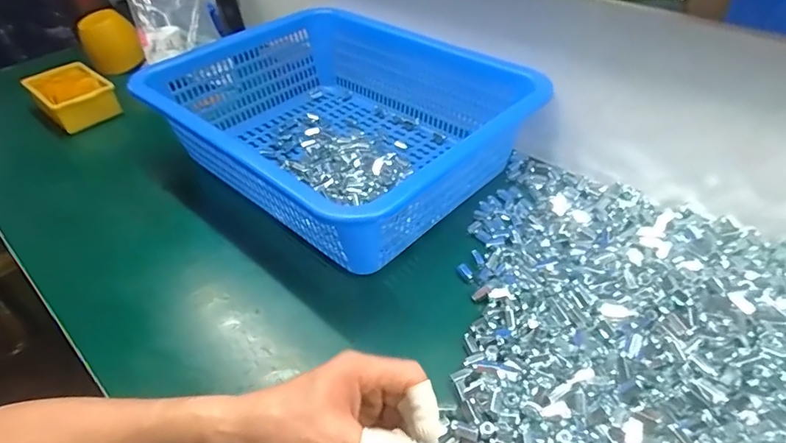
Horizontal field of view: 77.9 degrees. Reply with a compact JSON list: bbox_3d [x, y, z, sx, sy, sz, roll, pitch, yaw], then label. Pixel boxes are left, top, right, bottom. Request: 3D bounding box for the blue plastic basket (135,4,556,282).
[{"bbox_3d":[-0.068,-0.136,0.656,0.374,0.131,0.439,-34,51,-29],"label":"blue plastic basket"}]

